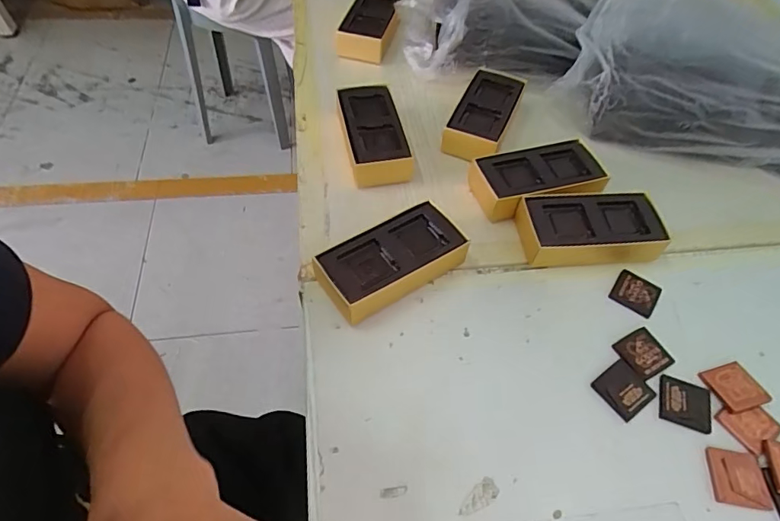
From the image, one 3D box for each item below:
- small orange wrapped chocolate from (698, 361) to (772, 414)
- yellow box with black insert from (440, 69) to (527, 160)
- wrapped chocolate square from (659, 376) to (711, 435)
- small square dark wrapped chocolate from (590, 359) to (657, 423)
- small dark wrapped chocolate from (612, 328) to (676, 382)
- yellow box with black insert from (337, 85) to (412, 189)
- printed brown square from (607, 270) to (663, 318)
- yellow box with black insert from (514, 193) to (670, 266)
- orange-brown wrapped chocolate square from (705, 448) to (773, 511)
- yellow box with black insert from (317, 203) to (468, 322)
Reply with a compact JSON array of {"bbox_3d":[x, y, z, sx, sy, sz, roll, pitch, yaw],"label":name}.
[{"bbox_3d":[0.250,0.091,0.344,0.033,0.008,0.034,-13,57,-13],"label":"small orange wrapped chocolate"},{"bbox_3d":[0.099,-0.150,0.490,0.058,0.034,0.127,20,56,10],"label":"yellow box with black insert"},{"bbox_3d":[0.210,0.101,0.337,0.035,0.004,0.035,18,55,9],"label":"wrapped chocolate square"},{"bbox_3d":[0.169,0.094,0.344,0.034,0.004,0.033,-30,62,-23],"label":"small square dark wrapped chocolate"},{"bbox_3d":[0.192,0.070,0.359,0.035,0.004,0.033,-23,59,-19],"label":"small dark wrapped chocolate"},{"bbox_3d":[-0.017,-0.125,0.472,0.057,0.037,0.118,-8,56,-10],"label":"yellow box with black insert"},{"bbox_3d":[0.201,0.027,0.390,0.034,0.005,0.033,33,59,18],"label":"printed brown square"},{"bbox_3d":[0.169,-0.025,0.407,0.115,0.030,0.056,-3,55,-6],"label":"yellow box with black insert"},{"bbox_3d":[0.228,0.142,0.311,0.034,0.004,0.035,9,55,2],"label":"orange-brown wrapped chocolate square"},{"bbox_3d":[0.003,0.002,0.380,0.118,0.034,0.058,-30,62,-23],"label":"yellow box with black insert"}]

